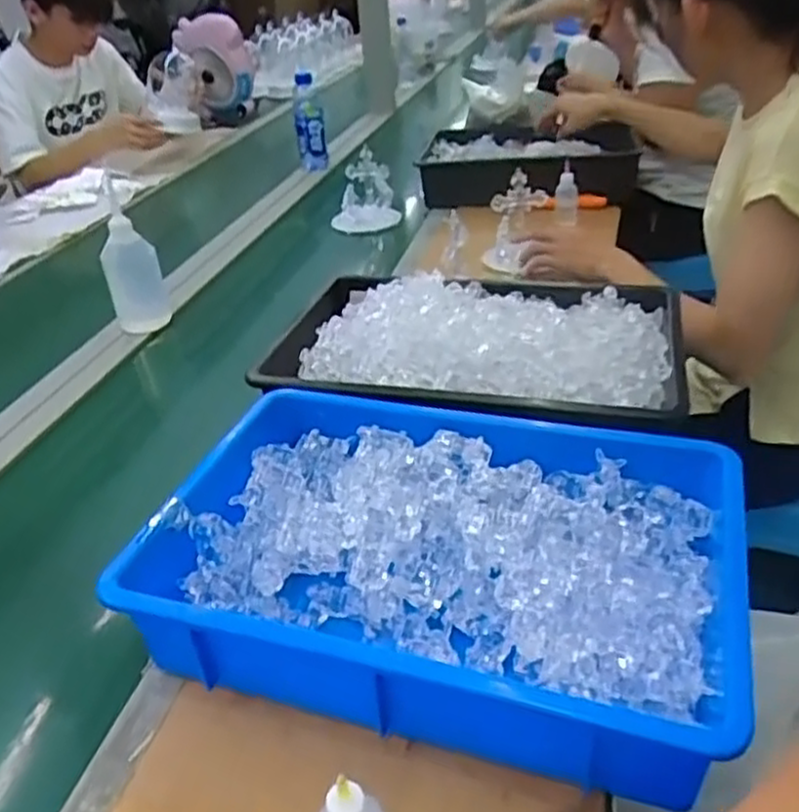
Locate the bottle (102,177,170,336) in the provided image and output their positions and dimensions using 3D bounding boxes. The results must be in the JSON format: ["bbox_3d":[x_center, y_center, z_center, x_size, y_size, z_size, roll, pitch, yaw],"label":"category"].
[{"bbox_3d":[-0.389,-0.213,1.079,0.061,0.200,0.067,13,37,26],"label":"bottle"}]

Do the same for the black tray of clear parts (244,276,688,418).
[{"bbox_3d":[0.072,-0.088,0.794,0.426,0.070,0.279,5,34,16],"label":"black tray of clear parts"}]

